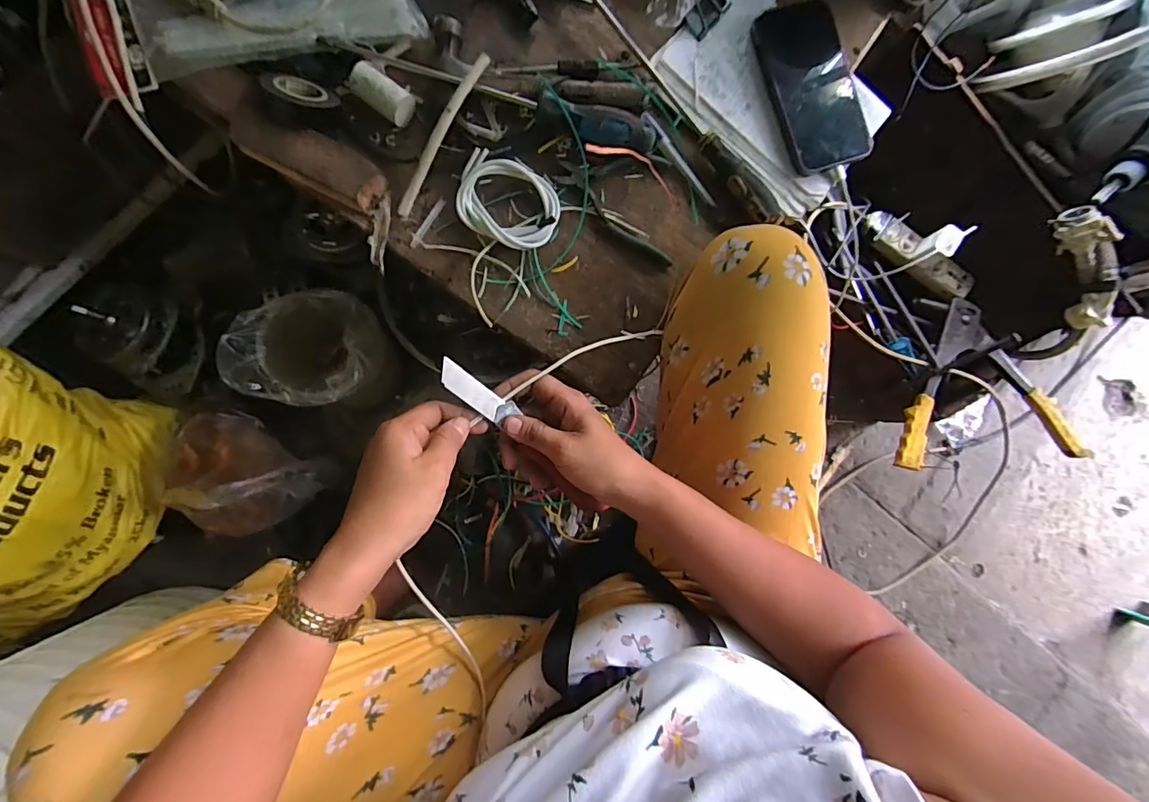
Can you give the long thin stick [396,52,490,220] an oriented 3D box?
[{"bbox_3d":[-0.122,-0.243,0.442,0.013,0.013,0.157,31,98,-3],"label":"long thin stick"}]

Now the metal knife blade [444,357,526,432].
[{"bbox_3d":[-0.073,-0.005,0.367,0.069,0.006,0.019,39,84,-30],"label":"metal knife blade"}]

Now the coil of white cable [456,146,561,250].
[{"bbox_3d":[-0.063,-0.187,0.461,0.097,0.015,0.076,19,86,-3],"label":"coil of white cable"}]

